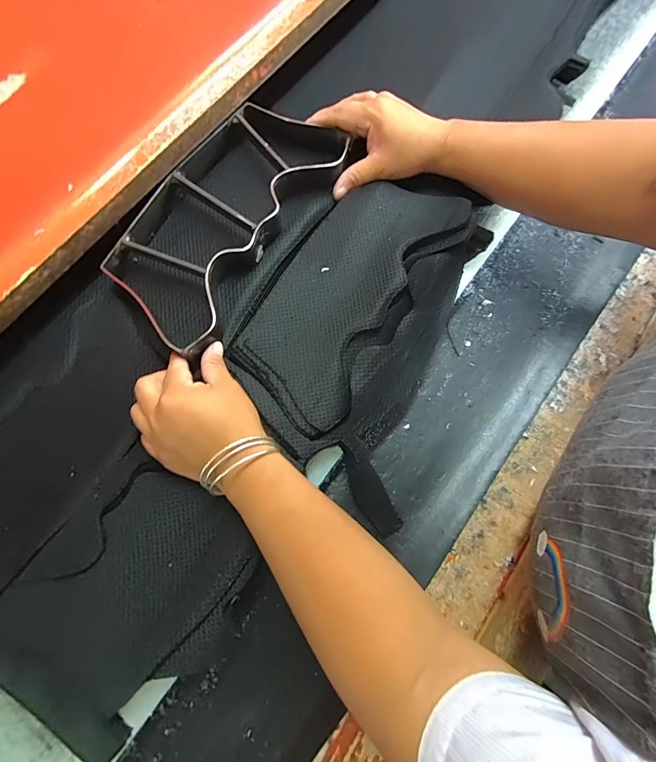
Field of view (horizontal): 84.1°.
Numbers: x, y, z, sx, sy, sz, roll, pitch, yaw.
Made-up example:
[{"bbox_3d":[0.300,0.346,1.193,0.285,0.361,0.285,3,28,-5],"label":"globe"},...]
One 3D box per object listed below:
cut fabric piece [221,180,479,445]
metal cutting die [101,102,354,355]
[{"bbox_3d":[0.020,-0.100,0.363,0.135,0.019,0.279,34,78,7],"label":"cut fabric piece"},{"bbox_3d":[-0.108,-0.174,0.368,0.147,0.028,0.282,33,78,7],"label":"metal cutting die"}]

